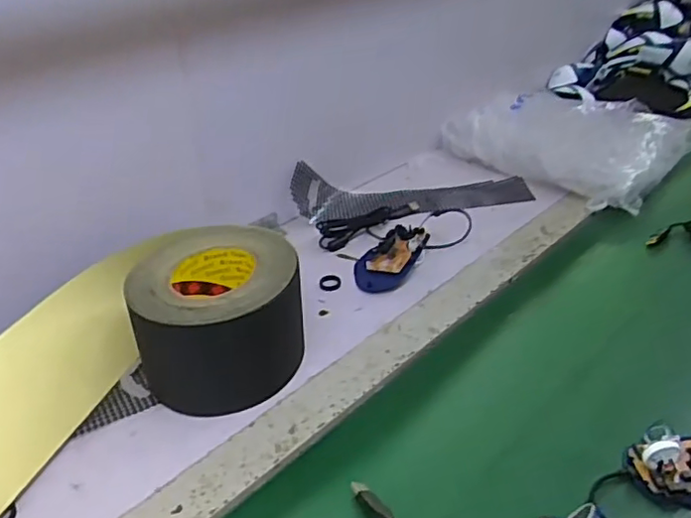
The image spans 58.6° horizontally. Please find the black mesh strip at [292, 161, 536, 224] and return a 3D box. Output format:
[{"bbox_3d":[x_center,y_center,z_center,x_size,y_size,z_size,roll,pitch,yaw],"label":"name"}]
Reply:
[{"bbox_3d":[0.097,-0.099,0.823,0.330,0.069,0.090,-7,32,-6],"label":"black mesh strip"}]

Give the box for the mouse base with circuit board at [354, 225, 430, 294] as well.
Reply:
[{"bbox_3d":[0.050,-0.005,0.709,0.061,0.035,0.098,24,41,36],"label":"mouse base with circuit board"}]

